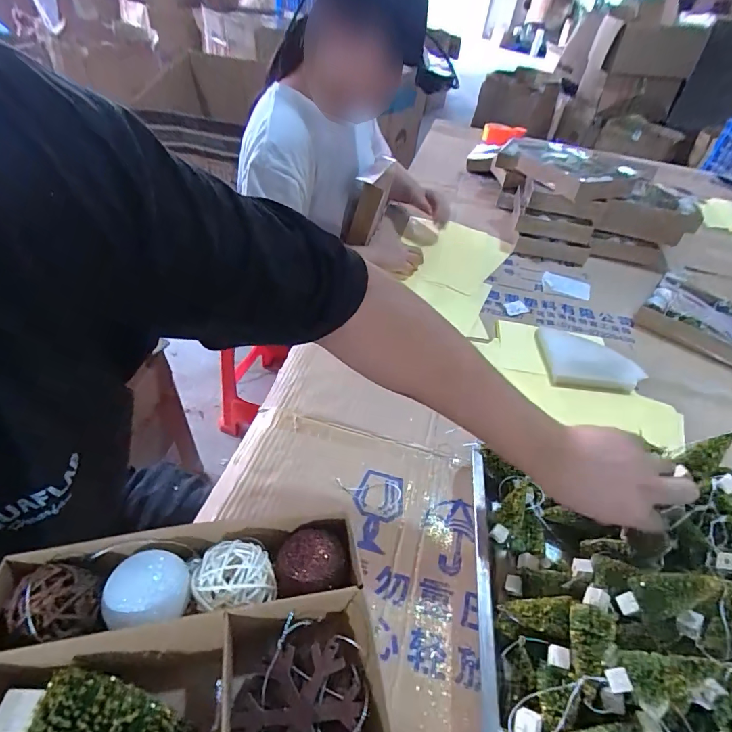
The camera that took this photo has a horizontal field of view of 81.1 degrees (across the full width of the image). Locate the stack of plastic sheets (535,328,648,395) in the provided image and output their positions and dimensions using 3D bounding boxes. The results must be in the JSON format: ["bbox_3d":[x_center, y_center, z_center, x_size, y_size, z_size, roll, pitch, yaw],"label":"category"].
[{"bbox_3d":[0.365,-0.009,0.717,0.152,0.030,0.122,12,44,3],"label":"stack of plastic sheets"}]

